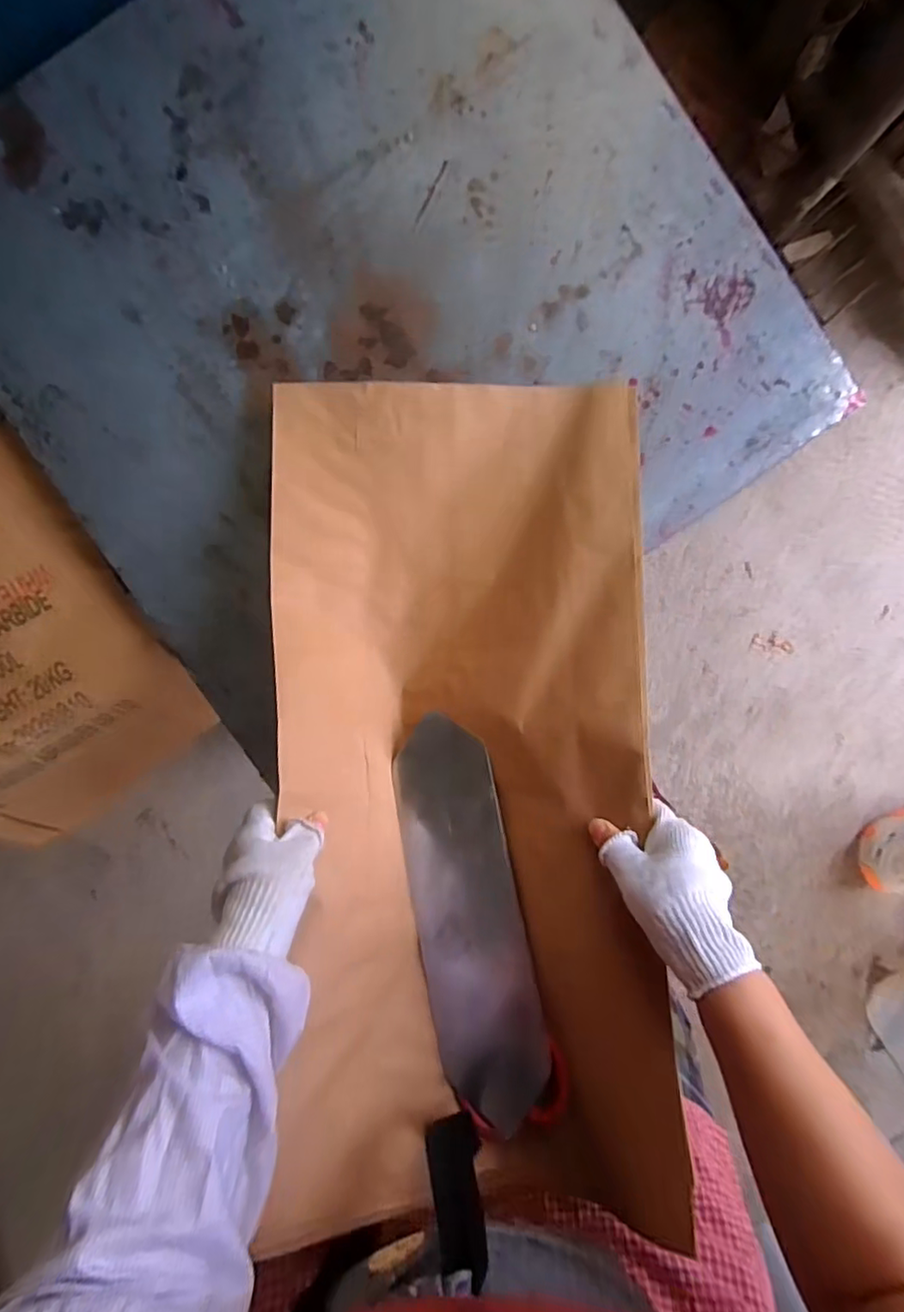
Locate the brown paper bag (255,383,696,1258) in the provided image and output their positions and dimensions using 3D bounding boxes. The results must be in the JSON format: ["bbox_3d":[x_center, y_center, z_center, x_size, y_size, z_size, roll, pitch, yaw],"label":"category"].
[{"bbox_3d":[0.013,0.076,0.526,0.334,0.103,0.717,-4,75,1],"label":"brown paper bag"}]

